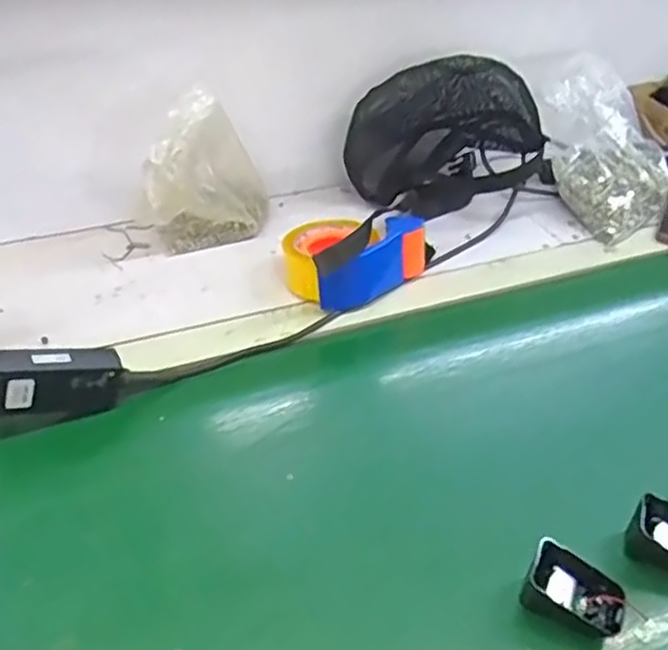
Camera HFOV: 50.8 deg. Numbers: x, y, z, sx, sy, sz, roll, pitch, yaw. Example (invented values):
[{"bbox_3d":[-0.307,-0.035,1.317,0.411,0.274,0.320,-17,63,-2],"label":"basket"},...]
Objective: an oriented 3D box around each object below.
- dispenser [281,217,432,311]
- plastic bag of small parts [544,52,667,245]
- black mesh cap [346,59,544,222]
[{"bbox_3d":[0.020,-0.084,0.777,0.162,0.078,0.112,-27,50,-30],"label":"dispenser"},{"bbox_3d":[0.351,-0.229,0.892,0.163,0.169,0.165,33,49,29],"label":"plastic bag of small parts"},{"bbox_3d":[0.138,-0.254,0.909,0.233,0.170,0.111,-10,43,-15],"label":"black mesh cap"}]

